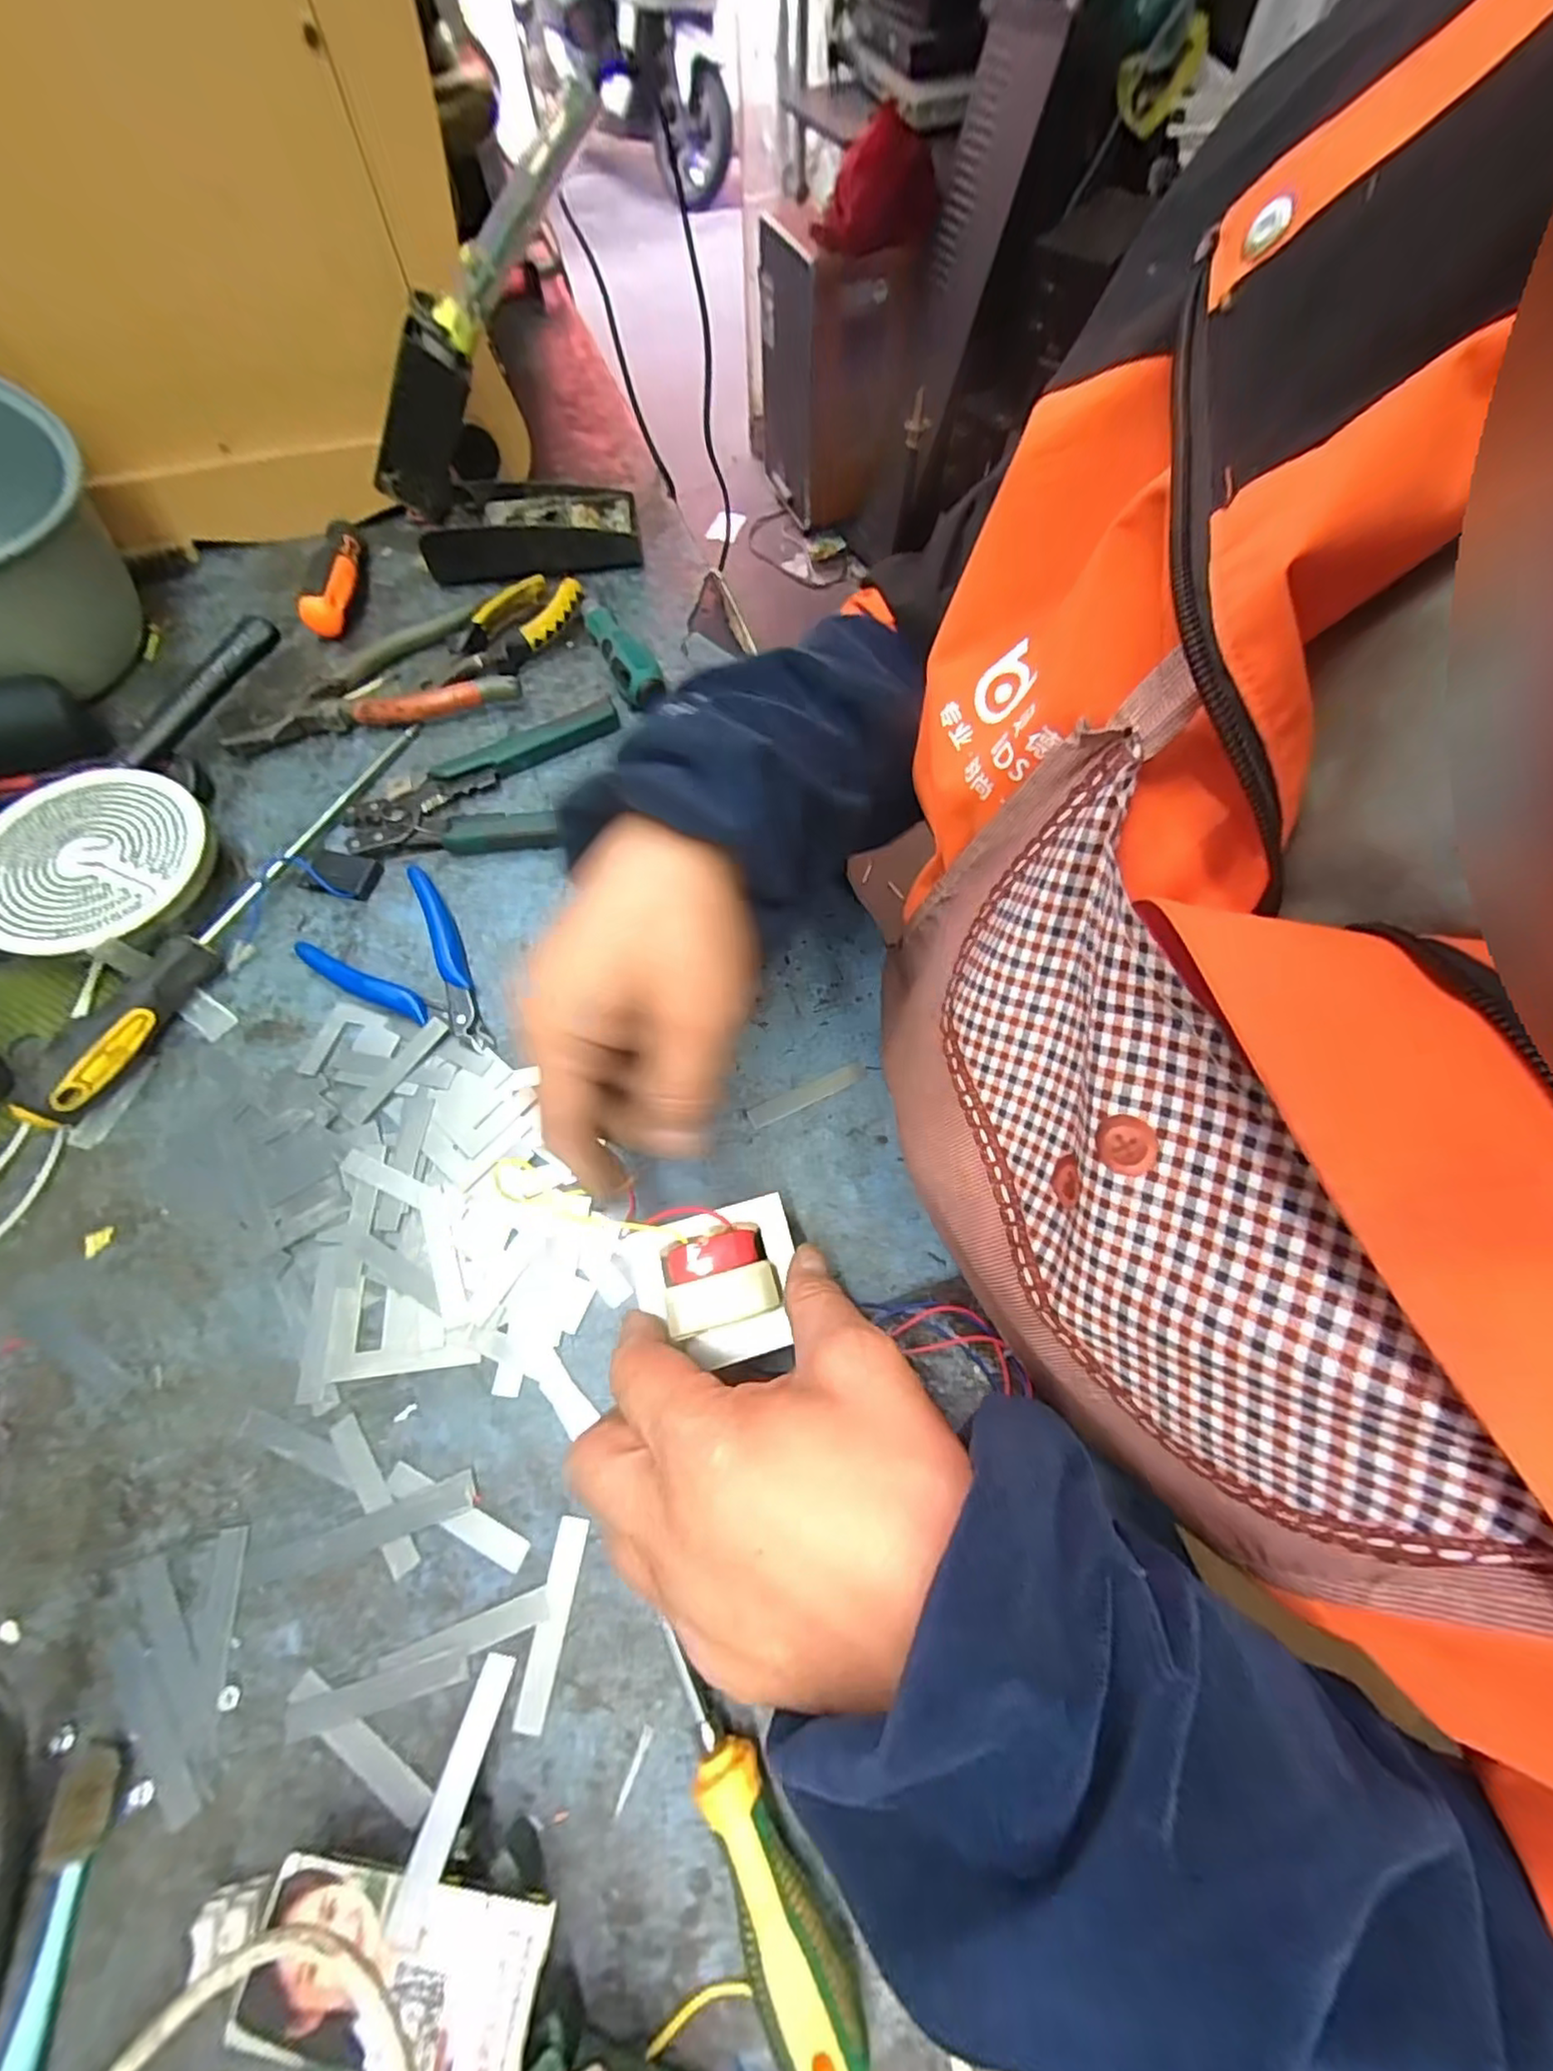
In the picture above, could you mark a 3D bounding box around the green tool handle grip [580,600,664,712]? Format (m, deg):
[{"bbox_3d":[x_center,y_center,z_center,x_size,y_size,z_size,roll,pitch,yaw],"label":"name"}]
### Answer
[{"bbox_3d":[-0.111,-0.272,0.472,0.029,0.031,0.129,-22,67,-11],"label":"green tool handle grip"}]

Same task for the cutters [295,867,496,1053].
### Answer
[{"bbox_3d":[-0.198,-0.034,0.371,0.117,0.012,0.077,41,71,16],"label":"cutters"}]

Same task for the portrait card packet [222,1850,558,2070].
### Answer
[{"bbox_3d":[-0.117,0.284,0.203,0.088,0.009,0.037,3,53,6],"label":"portrait card packet"}]

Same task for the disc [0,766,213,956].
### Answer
[{"bbox_3d":[-0.378,-0.098,0.366,0.120,0.012,0.115,0,65,-1],"label":"disc"}]

